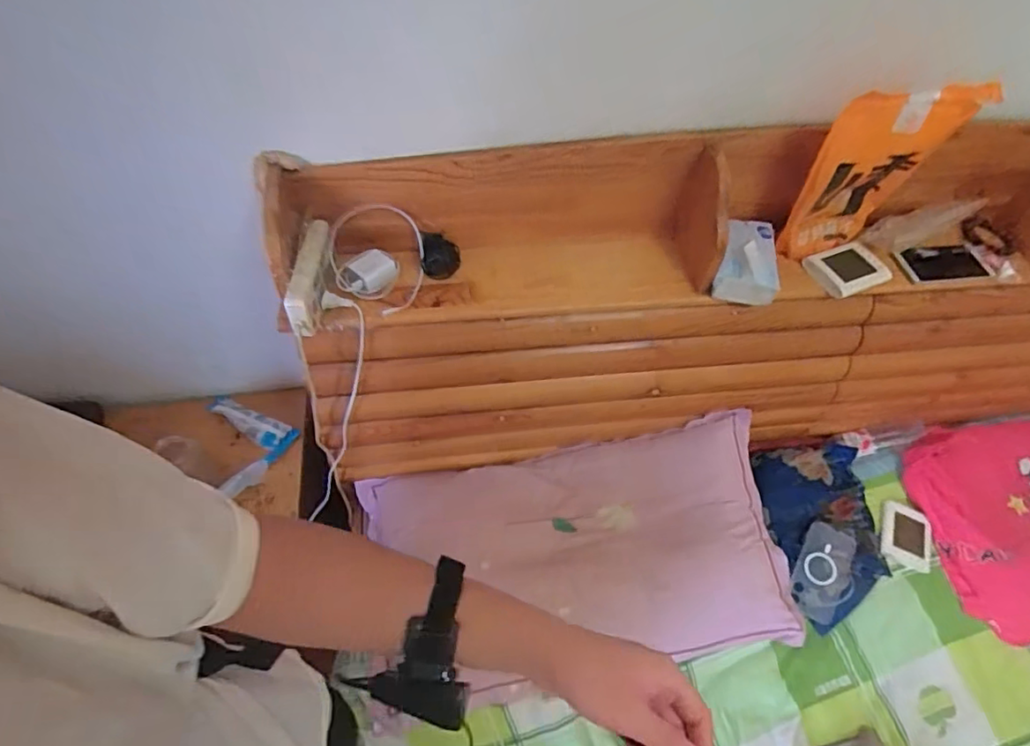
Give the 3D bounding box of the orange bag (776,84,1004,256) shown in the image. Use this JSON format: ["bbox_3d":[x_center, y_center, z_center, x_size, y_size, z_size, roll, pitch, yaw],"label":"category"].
[{"bbox_3d":[0.537,-0.292,0.876,0.203,0.281,0.043,-9,55,-11],"label":"orange bag"}]

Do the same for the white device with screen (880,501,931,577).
[{"bbox_3d":[0.753,0.315,1.098,0.089,0.023,0.115,20,55,10],"label":"white device with screen"}]

